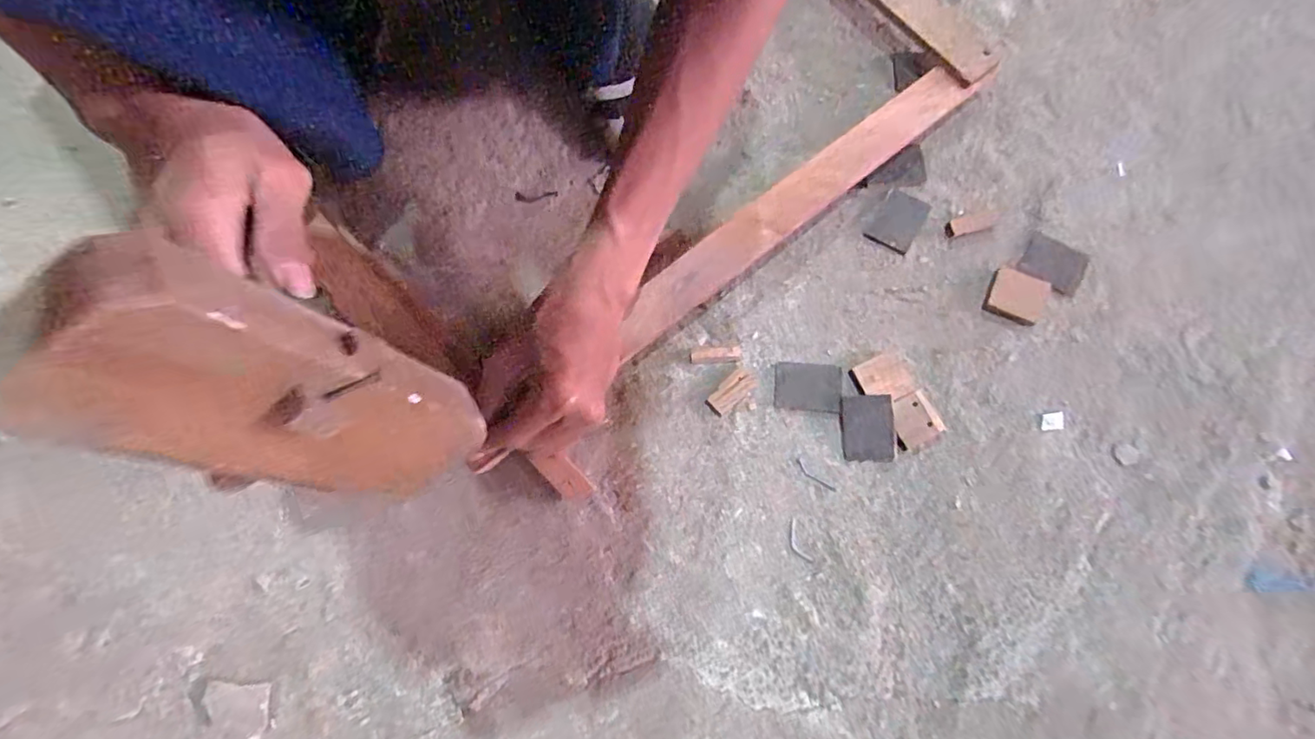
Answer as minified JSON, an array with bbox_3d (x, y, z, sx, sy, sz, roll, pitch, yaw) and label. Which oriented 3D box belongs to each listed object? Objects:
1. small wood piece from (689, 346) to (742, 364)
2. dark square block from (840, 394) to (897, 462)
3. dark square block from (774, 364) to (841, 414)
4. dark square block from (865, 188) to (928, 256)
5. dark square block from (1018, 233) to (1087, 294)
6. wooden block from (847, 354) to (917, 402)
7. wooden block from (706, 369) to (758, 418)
[{"bbox_3d":[0.044,-0.011,0.443,0.039,0.007,0.012,-3,78,0],"label":"small wood piece"},{"bbox_3d":[0.154,0.043,0.426,0.036,0.004,0.047,-4,82,18],"label":"dark square block"},{"bbox_3d":[0.113,0.014,0.436,0.048,0.004,0.035,5,78,2],"label":"dark square block"},{"bbox_3d":[0.193,-0.119,0.463,0.035,0.007,0.049,32,80,7],"label":"dark square block"},{"bbox_3d":[0.312,-0.083,0.454,0.048,0.005,0.040,31,80,7],"label":"dark square block"},{"bbox_3d":[0.169,0.007,0.431,0.042,0.011,0.035,-26,79,-5],"label":"wooden block"},{"bbox_3d":[0.056,0.016,0.434,0.042,0.012,0.018,-41,81,-7],"label":"wooden block"}]

